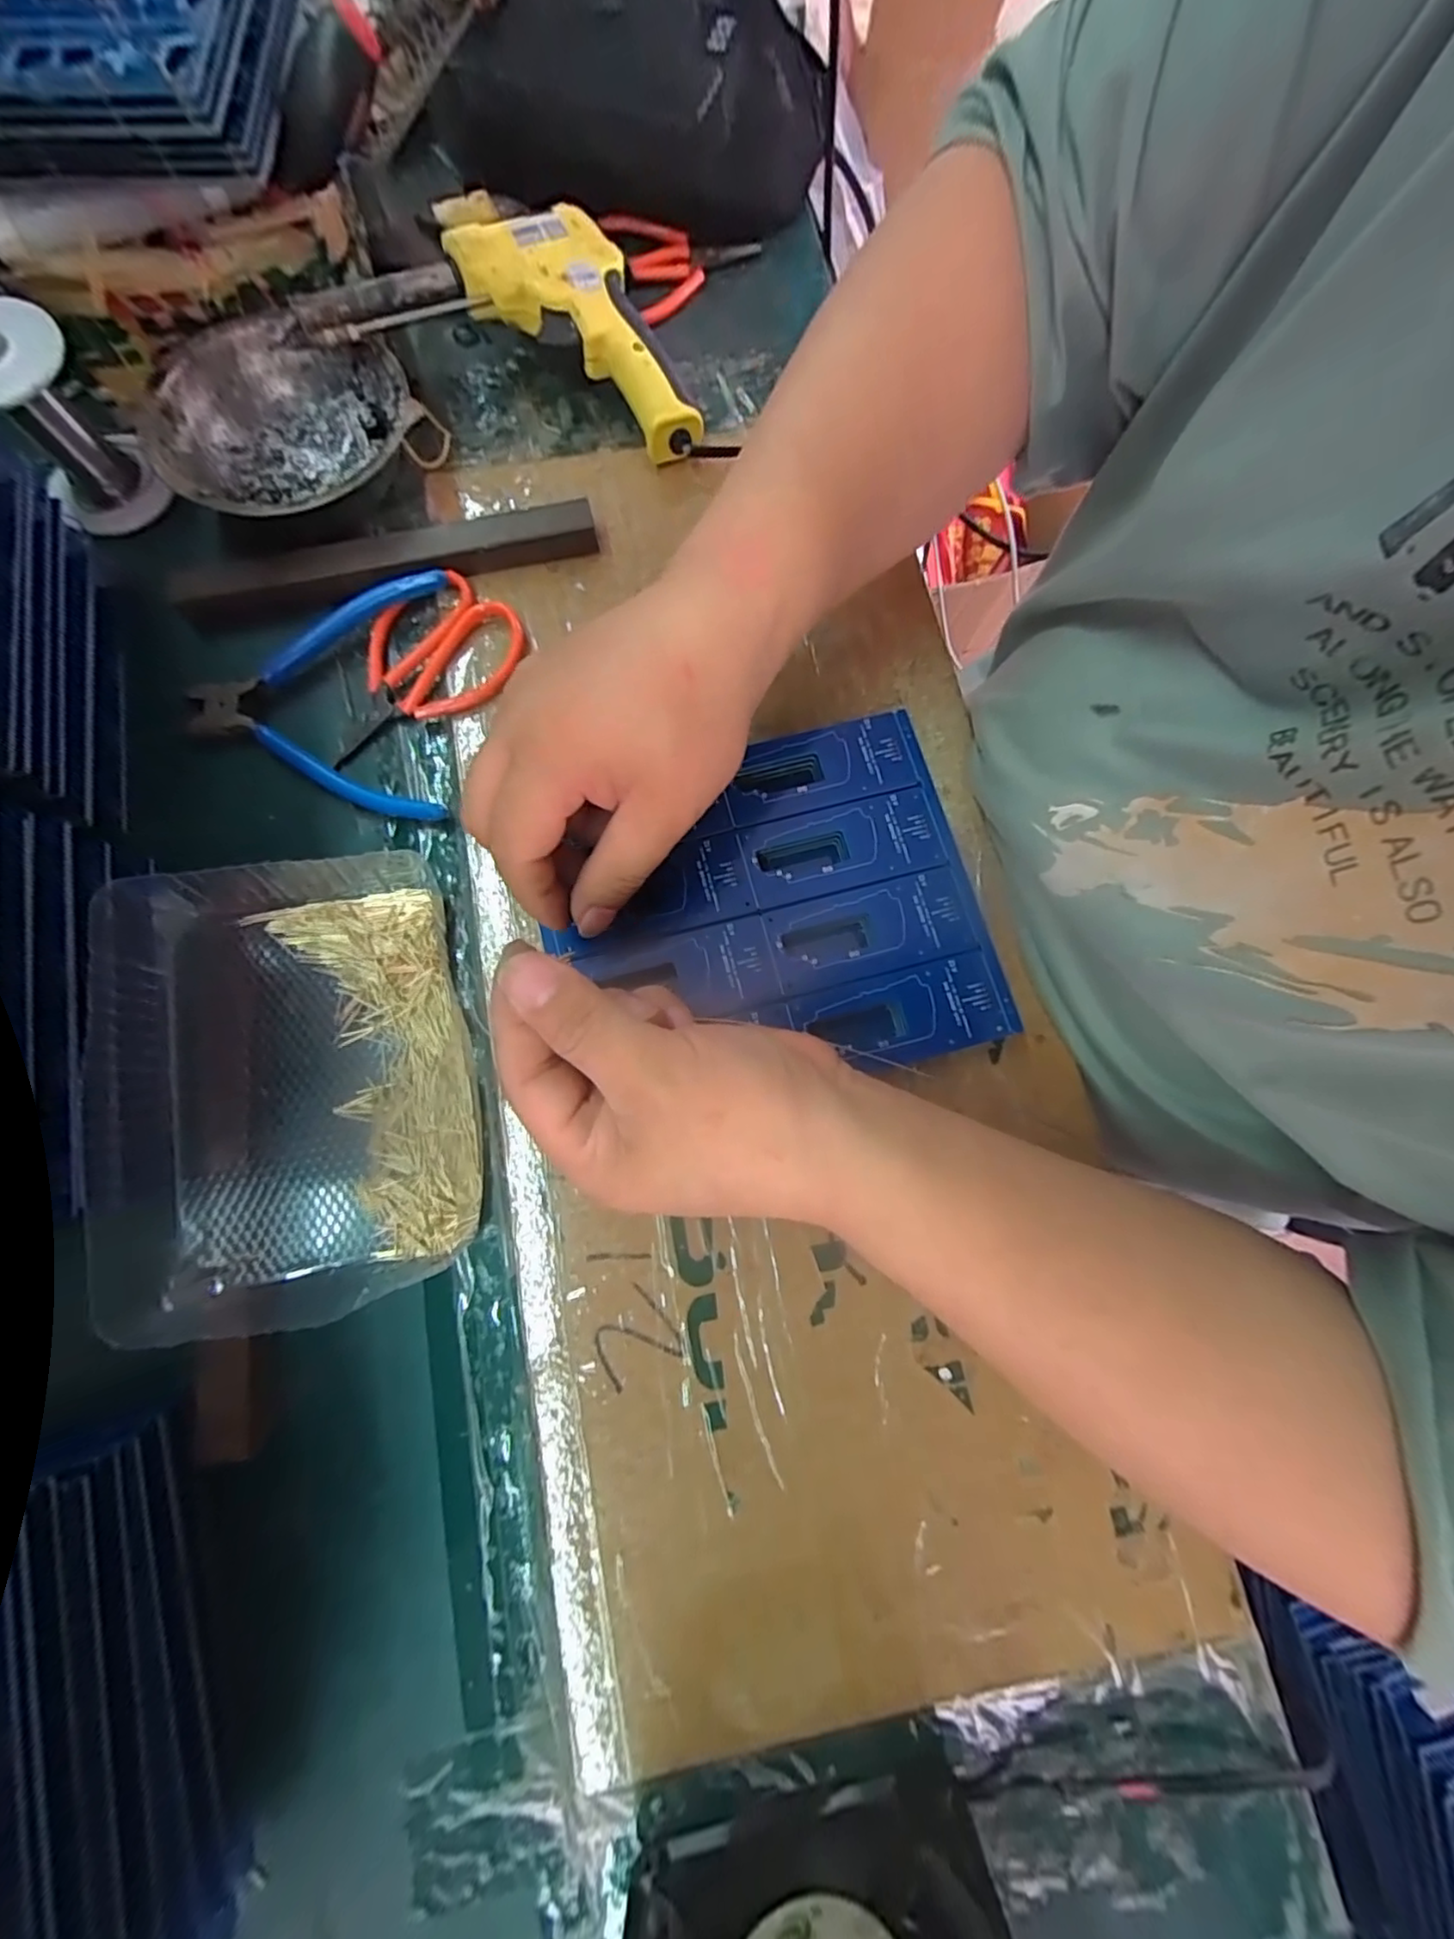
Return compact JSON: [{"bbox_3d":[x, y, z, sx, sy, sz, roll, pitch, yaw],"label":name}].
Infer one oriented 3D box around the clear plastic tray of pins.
[{"bbox_3d":[-0.189,0.045,0.260,0.145,0.037,0.189,-14,79,-4],"label":"clear plastic tray of pins"}]

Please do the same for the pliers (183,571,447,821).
[{"bbox_3d":[-0.203,-0.135,0.309,0.121,0.018,0.127,-2,78,-2],"label":"pliers"}]

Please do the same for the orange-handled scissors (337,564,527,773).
[{"bbox_3d":[-0.159,-0.154,0.317,0.111,0.013,0.069,-34,81,-8],"label":"orange-handled scissors"}]

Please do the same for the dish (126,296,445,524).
[{"bbox_3d":[-0.227,-0.283,0.327,0.119,0.044,0.128,0,78,-1],"label":"dish"}]

